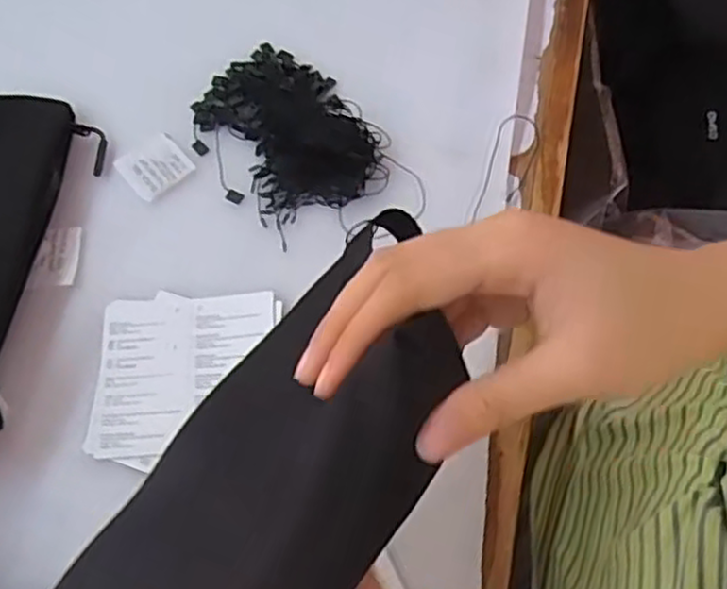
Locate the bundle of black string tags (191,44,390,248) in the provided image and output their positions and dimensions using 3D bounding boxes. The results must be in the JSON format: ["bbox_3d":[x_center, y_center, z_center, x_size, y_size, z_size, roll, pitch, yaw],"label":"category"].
[{"bbox_3d":[-0.048,-0.106,0.465,0.086,0.019,0.130,-32,70,-11],"label":"bundle of black string tags"}]

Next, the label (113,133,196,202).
[{"bbox_3d":[-0.131,-0.081,0.461,0.039,0.006,0.035,-39,72,-14],"label":"label"}]

